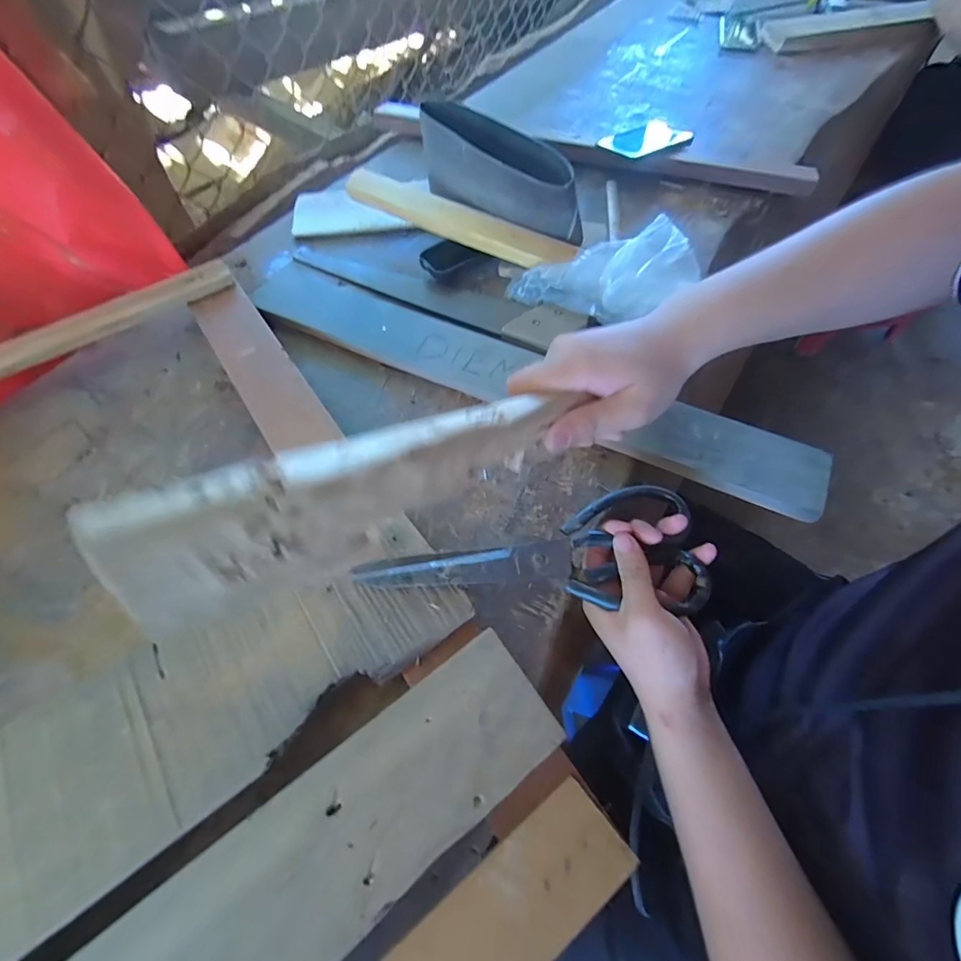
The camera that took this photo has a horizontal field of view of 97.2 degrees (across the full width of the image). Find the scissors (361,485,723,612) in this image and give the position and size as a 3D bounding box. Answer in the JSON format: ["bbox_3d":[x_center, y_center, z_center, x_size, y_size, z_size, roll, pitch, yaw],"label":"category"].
[{"bbox_3d":[0.037,0.061,0.328,0.258,0.014,0.092,-6,62,0],"label":"scissors"}]

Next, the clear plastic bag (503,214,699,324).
[{"bbox_3d":[0.125,-0.222,0.476,0.215,0.062,0.091,17,61,42],"label":"clear plastic bag"}]

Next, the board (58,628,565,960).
[{"bbox_3d":[-0.154,0.256,0.222,0.458,0.030,0.091,-35,66,-14],"label":"board"}]

